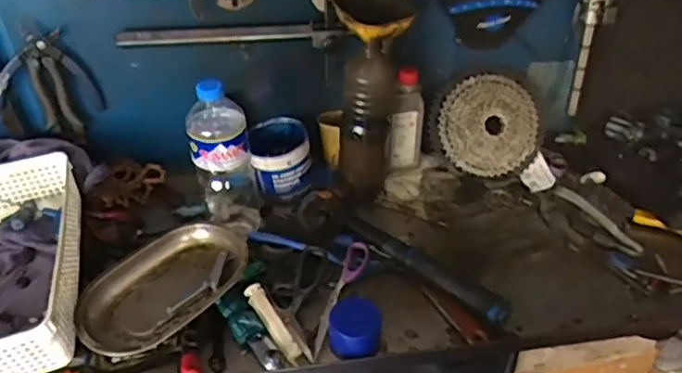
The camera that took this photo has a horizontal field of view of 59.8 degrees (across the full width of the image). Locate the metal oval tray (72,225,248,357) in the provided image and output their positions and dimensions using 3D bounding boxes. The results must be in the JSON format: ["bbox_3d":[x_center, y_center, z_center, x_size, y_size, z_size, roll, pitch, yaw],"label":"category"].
[{"bbox_3d":[-0.229,0.127,0.763,0.223,0.037,0.155,-31,48,-31],"label":"metal oval tray"}]

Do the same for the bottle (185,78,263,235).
[{"bbox_3d":[-0.159,-0.032,0.822,0.083,0.257,0.091,-9,40,-9],"label":"bottle"}]

